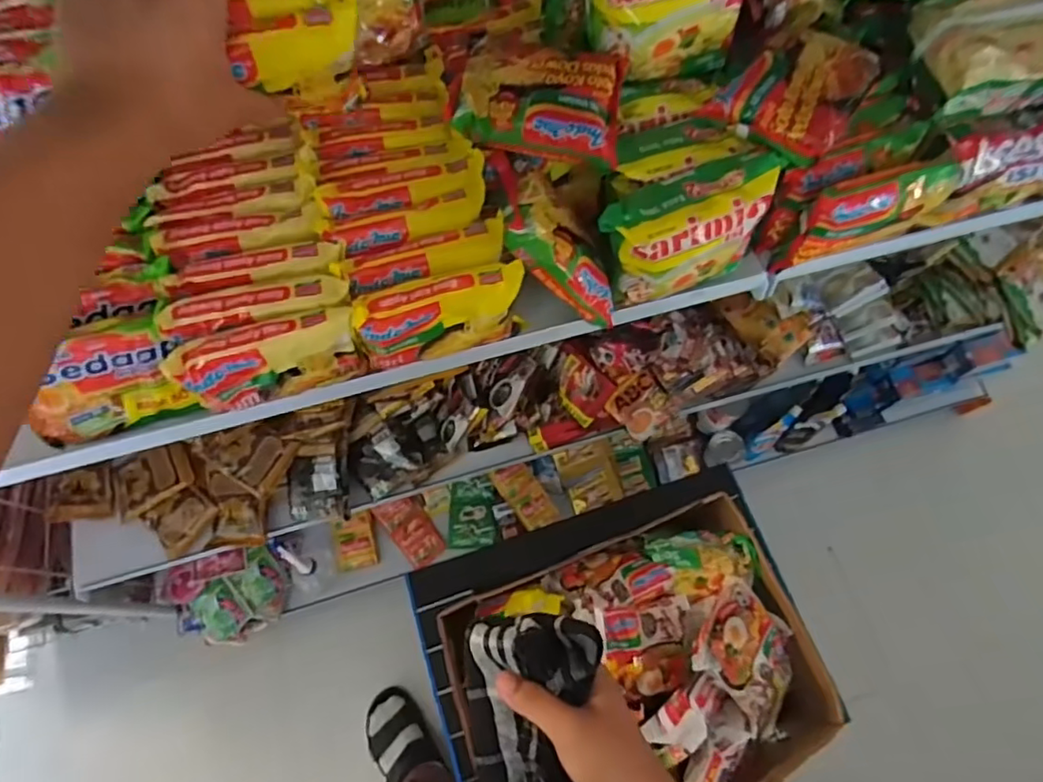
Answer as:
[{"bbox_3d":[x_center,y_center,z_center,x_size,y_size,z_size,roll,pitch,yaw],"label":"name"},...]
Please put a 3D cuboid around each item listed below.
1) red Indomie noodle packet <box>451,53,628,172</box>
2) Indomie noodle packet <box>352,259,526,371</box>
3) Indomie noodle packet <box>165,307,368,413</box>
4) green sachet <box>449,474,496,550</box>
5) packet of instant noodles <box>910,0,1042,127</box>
[{"bbox_3d":[0.014,-0.234,0.478,0.133,0.038,0.098,7,68,1],"label":"red Indomie noodle packet"},{"bbox_3d":[-0.061,-0.052,0.461,0.127,0.085,0.031,-14,69,-7],"label":"Indomie noodle packet"},{"bbox_3d":[-0.182,-0.023,0.442,0.124,0.069,0.030,-16,69,-8],"label":"Indomie noodle packet"},{"bbox_3d":[-0.101,0.246,1.205,0.092,0.010,0.140,-3,85,0],"label":"green sachet"},{"bbox_3d":[0.403,-0.288,0.495,0.134,0.061,0.099,-11,69,-6],"label":"packet of instant noodles"}]

